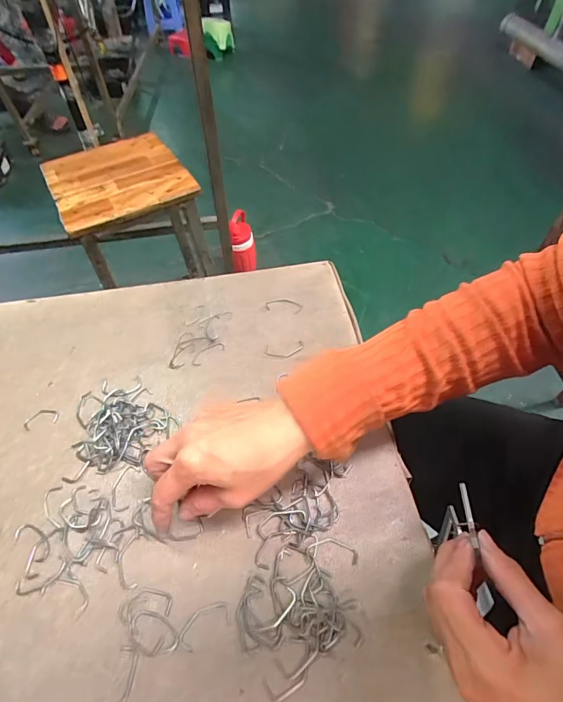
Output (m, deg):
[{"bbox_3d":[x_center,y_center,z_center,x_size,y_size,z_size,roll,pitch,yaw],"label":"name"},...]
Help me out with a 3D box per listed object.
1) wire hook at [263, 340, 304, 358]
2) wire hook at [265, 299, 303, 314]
[{"bbox_3d":[0.002,-0.001,0.423,0.041,0.004,0.017,-6,54,-4],"label":"wire hook"},{"bbox_3d":[0.003,-0.052,0.461,0.042,0.004,0.021,8,55,7],"label":"wire hook"}]

